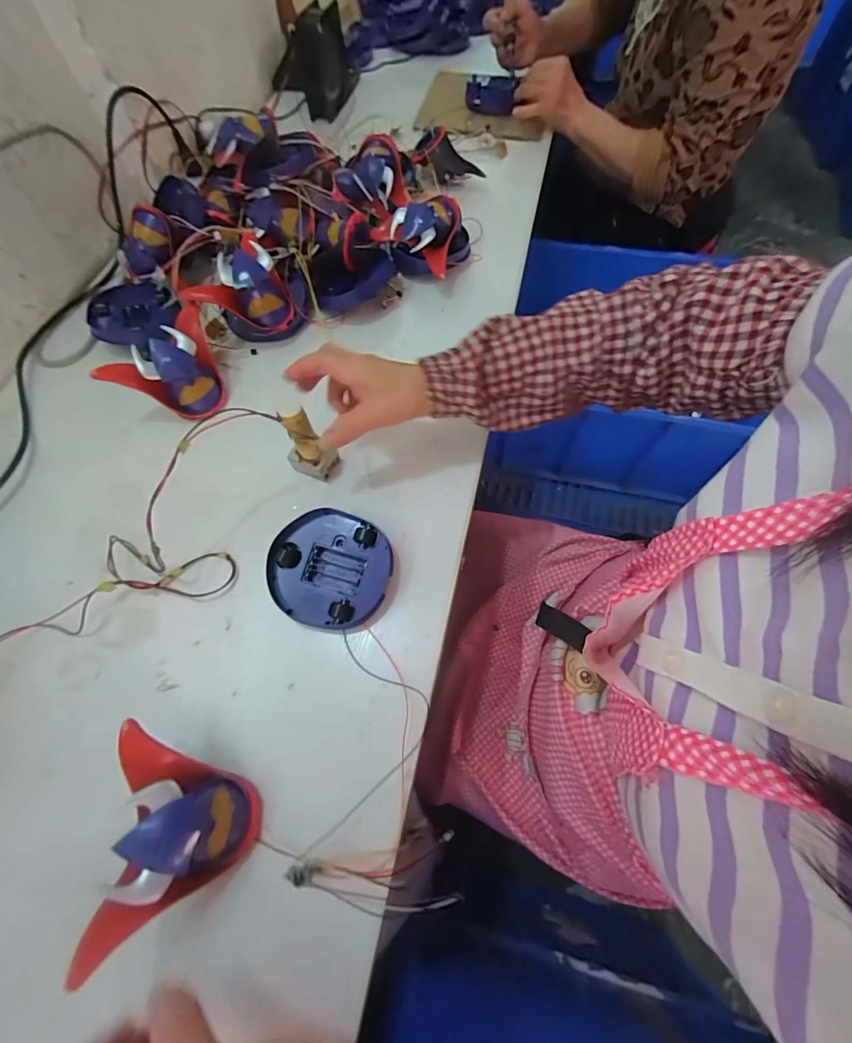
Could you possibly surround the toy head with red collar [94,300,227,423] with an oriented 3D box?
[{"bbox_3d":[-0.274,-0.168,0.460,0.064,0.070,0.120,36,72,15],"label":"toy head with red collar"}]

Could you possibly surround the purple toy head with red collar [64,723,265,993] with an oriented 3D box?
[{"bbox_3d":[-0.167,0.209,0.286,0.078,0.069,0.129,-8,66,-2],"label":"purple toy head with red collar"}]

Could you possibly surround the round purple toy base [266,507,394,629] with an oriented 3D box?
[{"bbox_3d":[-0.087,0.044,0.380,0.106,0.034,0.101,0,66,1],"label":"round purple toy base"}]

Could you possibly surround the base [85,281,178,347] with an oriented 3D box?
[{"bbox_3d":[-0.374,-0.261,0.525,0.100,0.027,0.100,-1,66,1],"label":"base"}]

